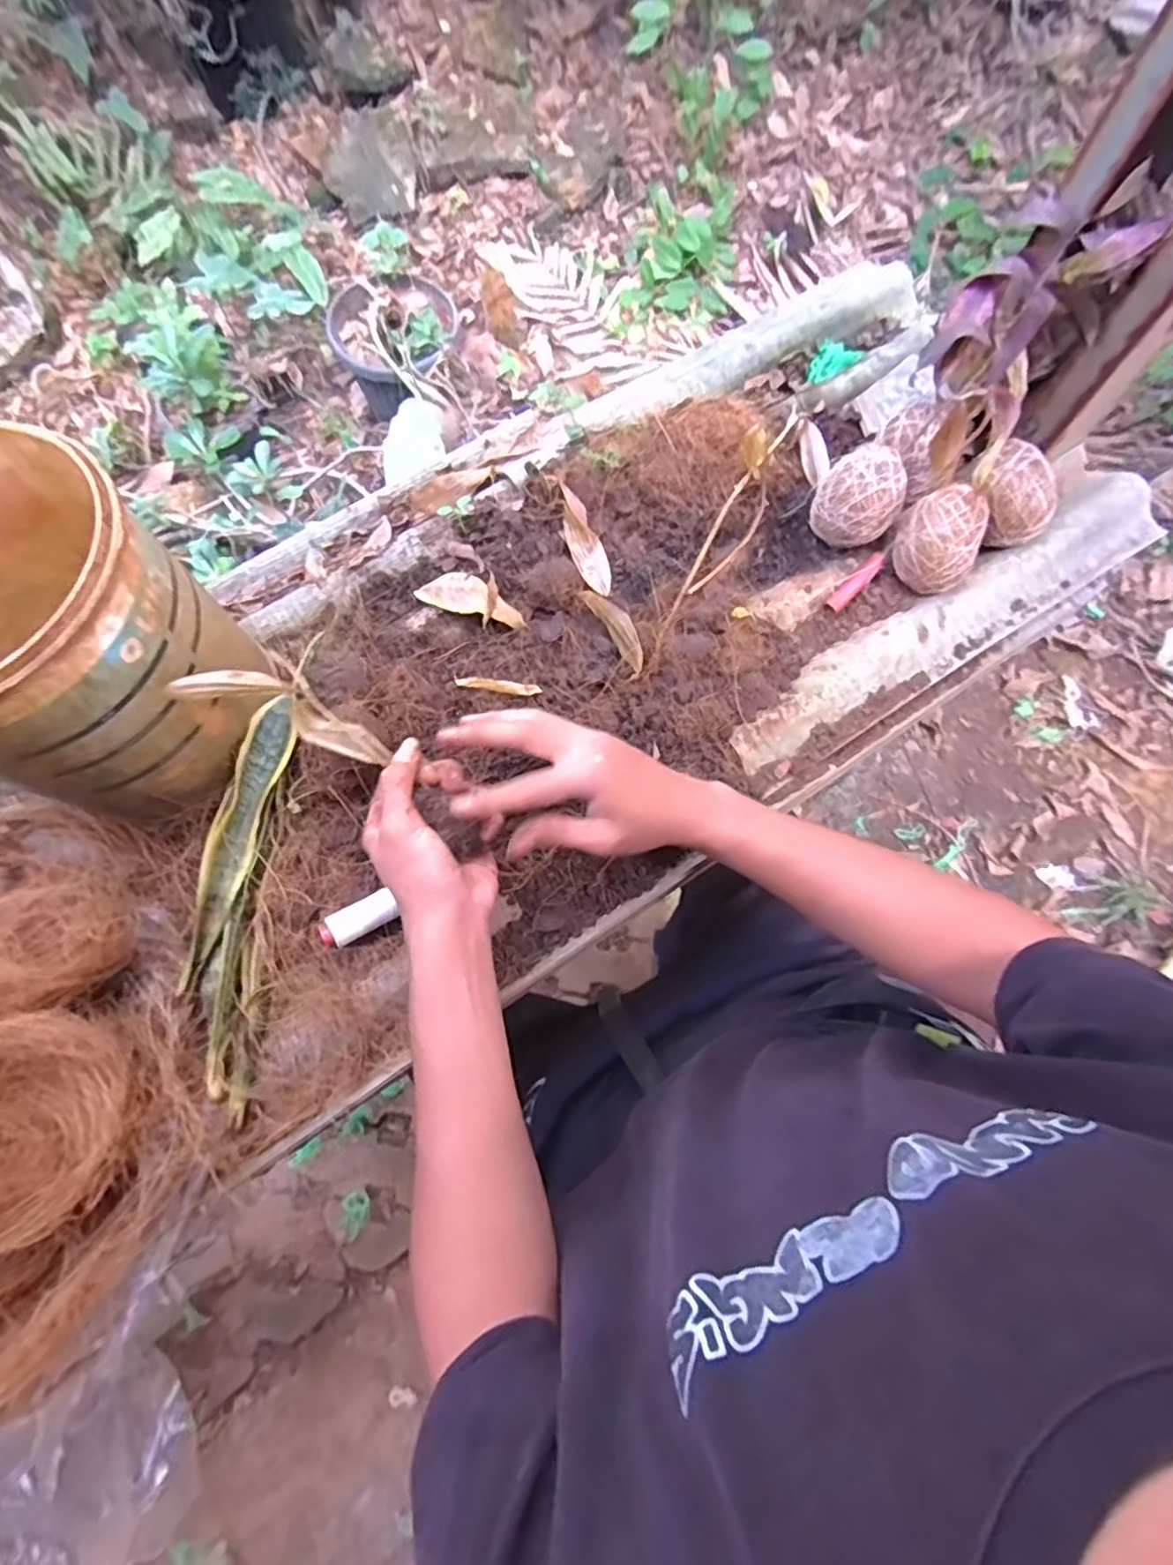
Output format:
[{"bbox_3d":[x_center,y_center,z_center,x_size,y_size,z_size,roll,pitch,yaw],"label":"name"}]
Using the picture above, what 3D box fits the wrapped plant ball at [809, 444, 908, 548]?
[{"bbox_3d":[0.208,-0.218,0.499,0.061,0.052,0.054,27,77,7],"label":"wrapped plant ball"}]

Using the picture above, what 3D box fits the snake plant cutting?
[{"bbox_3d":[-0.231,0.070,0.433,0.043,0.021,0.267,-1,75,0],"label":"snake plant cutting"}]

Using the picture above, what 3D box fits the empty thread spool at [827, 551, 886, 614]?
[{"bbox_3d":[0.213,-0.159,0.515,0.015,0.012,0.054,42,79,11],"label":"empty thread spool"}]

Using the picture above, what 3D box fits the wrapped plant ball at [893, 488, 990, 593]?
[{"bbox_3d":[0.267,-0.184,0.495,0.062,0.054,0.053,37,78,10],"label":"wrapped plant ball"}]

